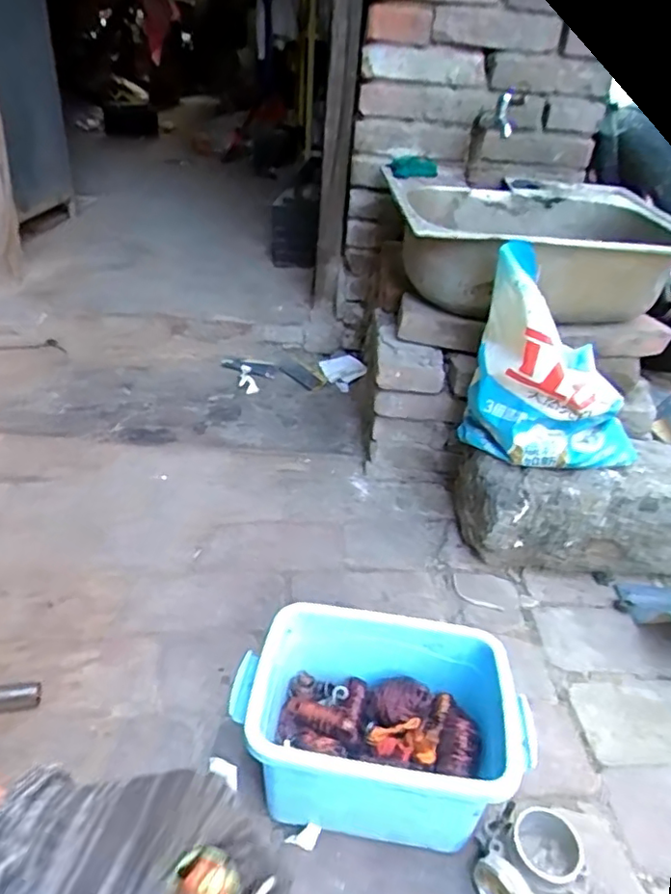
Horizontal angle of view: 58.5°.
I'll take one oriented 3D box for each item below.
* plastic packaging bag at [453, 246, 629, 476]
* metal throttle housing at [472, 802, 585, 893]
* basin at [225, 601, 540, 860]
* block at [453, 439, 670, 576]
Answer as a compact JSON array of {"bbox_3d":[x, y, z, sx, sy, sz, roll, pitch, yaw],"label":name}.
[{"bbox_3d":[0.320,-0.107,0.859,0.252,0.253,0.144,21,38,21],"label":"plastic packaging bag"},{"bbox_3d":[0.195,0.418,0.578,0.098,0.063,0.120,-18,41,-31],"label":"metal throttle housing"},{"bbox_3d":[0.047,0.304,0.655,0.305,0.155,0.194,11,35,7],"label":"basin"},{"bbox_3d":[0.390,0.101,0.955,0.350,0.186,0.154,3,35,-4],"label":"block"}]

